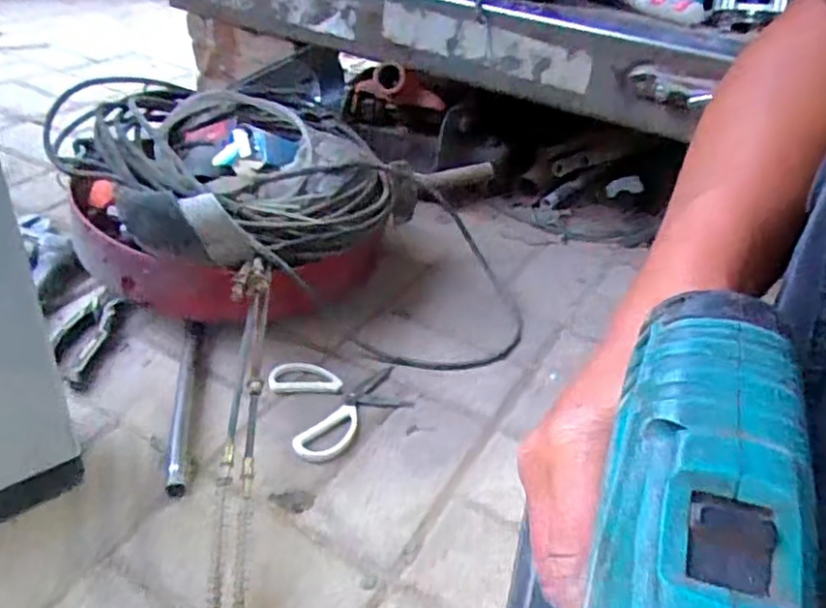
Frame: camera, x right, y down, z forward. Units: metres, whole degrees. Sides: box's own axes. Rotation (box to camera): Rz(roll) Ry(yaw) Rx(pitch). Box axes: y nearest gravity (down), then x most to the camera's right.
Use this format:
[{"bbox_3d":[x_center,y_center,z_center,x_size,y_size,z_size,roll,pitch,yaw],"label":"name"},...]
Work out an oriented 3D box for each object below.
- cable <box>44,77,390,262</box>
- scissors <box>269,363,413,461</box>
[{"bbox_3d":[-0.187,-0.158,0.734,0.309,0.091,0.317,4,35,-3],"label":"cable"},{"bbox_3d":[-0.071,0.095,0.660,0.123,0.007,0.124,-11,40,-23],"label":"scissors"}]

